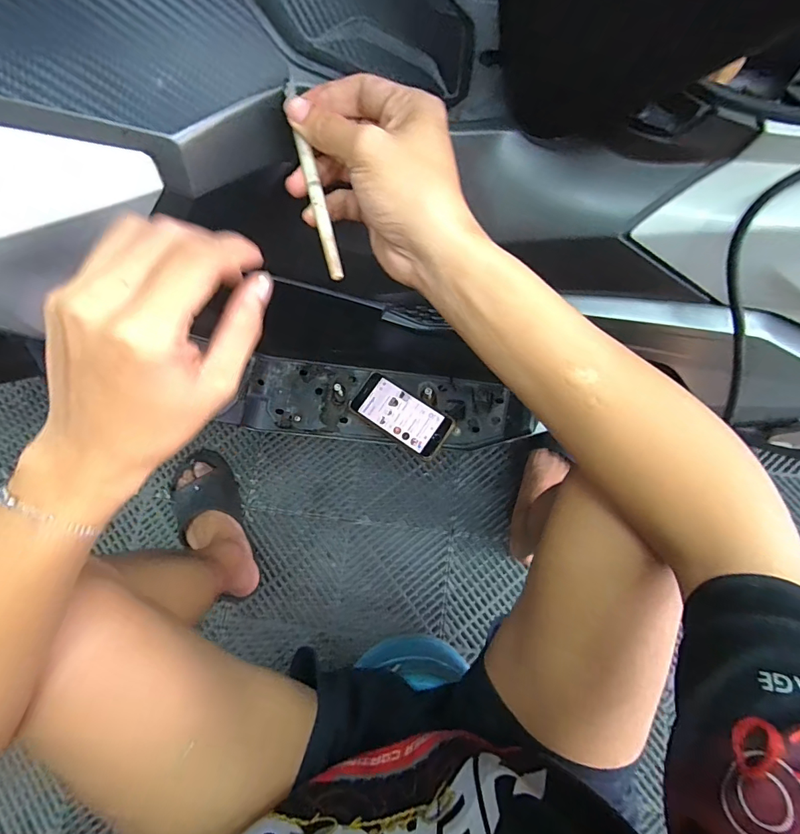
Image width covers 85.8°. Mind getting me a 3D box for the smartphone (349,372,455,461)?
[{"bbox_3d":[0.000,-0.003,0.587,0.141,0.010,0.065,33,83,16],"label":"smartphone"}]

